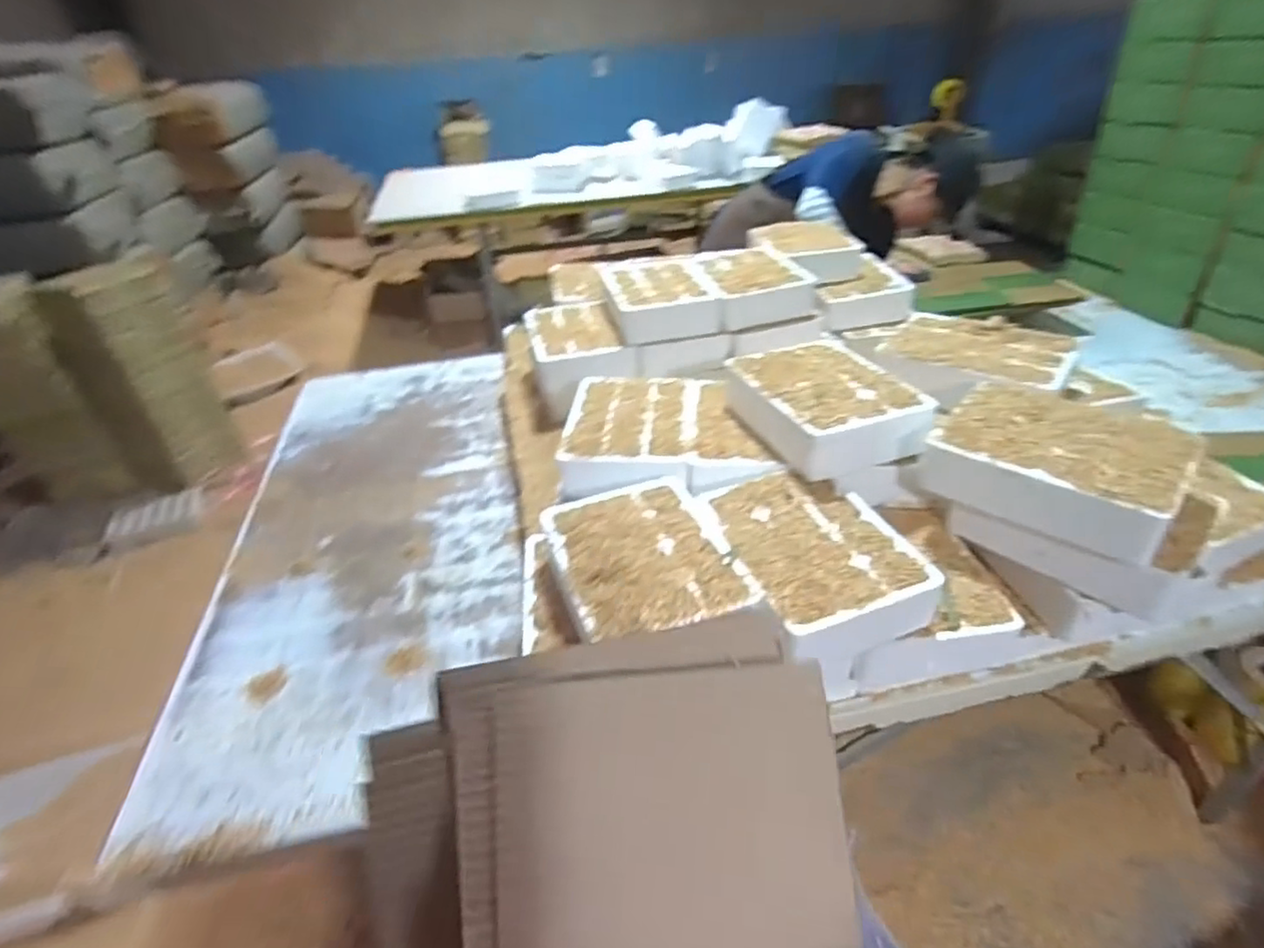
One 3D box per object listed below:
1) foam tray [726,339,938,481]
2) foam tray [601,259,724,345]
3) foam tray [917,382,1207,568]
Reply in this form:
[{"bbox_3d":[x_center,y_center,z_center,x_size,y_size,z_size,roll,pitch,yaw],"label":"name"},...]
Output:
[{"bbox_3d":[0.264,-0.099,0.901,0.190,0.069,0.246,-14,37,-15],"label":"foam tray"},{"bbox_3d":[0.048,-0.346,1.291,0.196,0.083,0.266,-8,36,-7],"label":"foam tray"},{"bbox_3d":[0.496,-0.014,0.768,0.241,0.096,0.186,29,46,36],"label":"foam tray"}]

